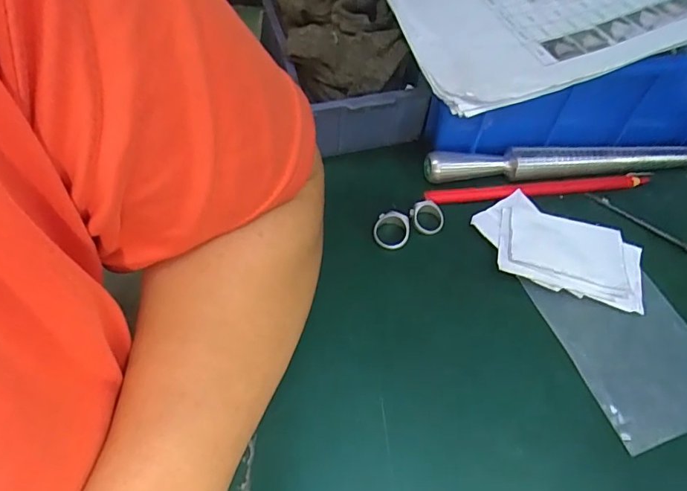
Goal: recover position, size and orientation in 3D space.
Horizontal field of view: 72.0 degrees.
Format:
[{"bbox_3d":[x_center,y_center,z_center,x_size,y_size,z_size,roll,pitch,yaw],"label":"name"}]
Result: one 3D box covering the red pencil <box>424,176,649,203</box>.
[{"bbox_3d":[0.137,-0.040,0.332,0.160,0.007,0.011,-5,56,-5],"label":"red pencil"}]

